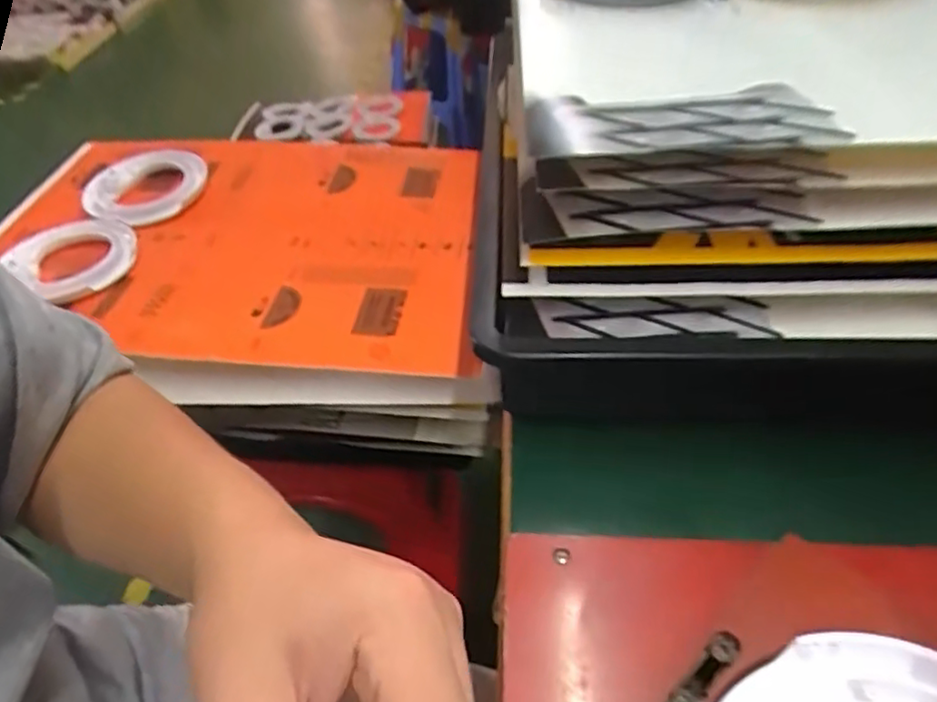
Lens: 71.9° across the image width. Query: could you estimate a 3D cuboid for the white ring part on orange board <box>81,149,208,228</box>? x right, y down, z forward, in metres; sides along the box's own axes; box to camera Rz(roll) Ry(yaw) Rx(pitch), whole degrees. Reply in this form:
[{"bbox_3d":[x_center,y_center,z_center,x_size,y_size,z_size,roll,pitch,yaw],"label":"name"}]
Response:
[{"bbox_3d":[-0.363,-0.188,0.728,0.117,0.026,0.129,26,51,26],"label":"white ring part on orange board"}]

